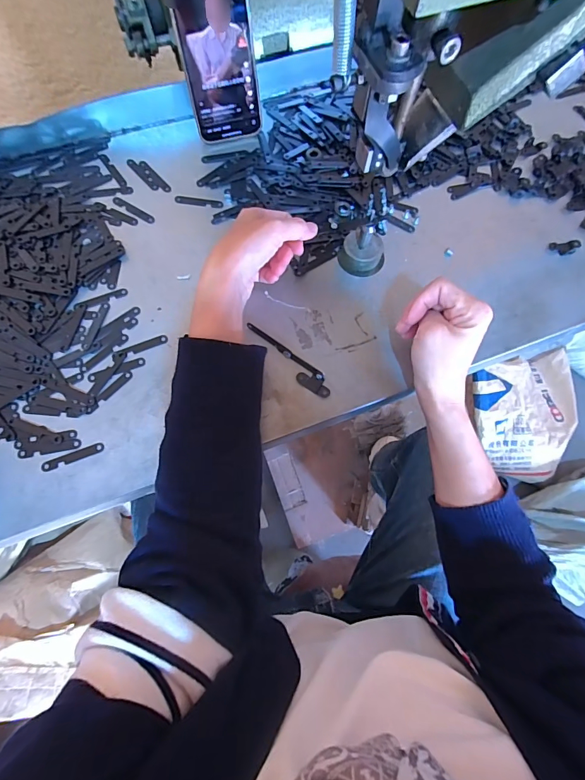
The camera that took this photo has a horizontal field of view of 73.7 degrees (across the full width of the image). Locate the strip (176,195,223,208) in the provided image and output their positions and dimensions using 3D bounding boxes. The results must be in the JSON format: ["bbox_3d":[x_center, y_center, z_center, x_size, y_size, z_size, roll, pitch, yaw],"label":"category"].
[{"bbox_3d":[-0.101,-0.204,0.423,0.052,0.004,0.010,9,71,2],"label":"strip"}]

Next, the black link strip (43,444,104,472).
[{"bbox_3d":[-0.190,0.058,0.339,0.052,0.004,0.009,-21,73,-8],"label":"black link strip"}]

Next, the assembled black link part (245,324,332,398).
[{"bbox_3d":[-0.005,-0.028,0.367,0.100,0.006,0.020,38,74,11],"label":"assembled black link part"}]

